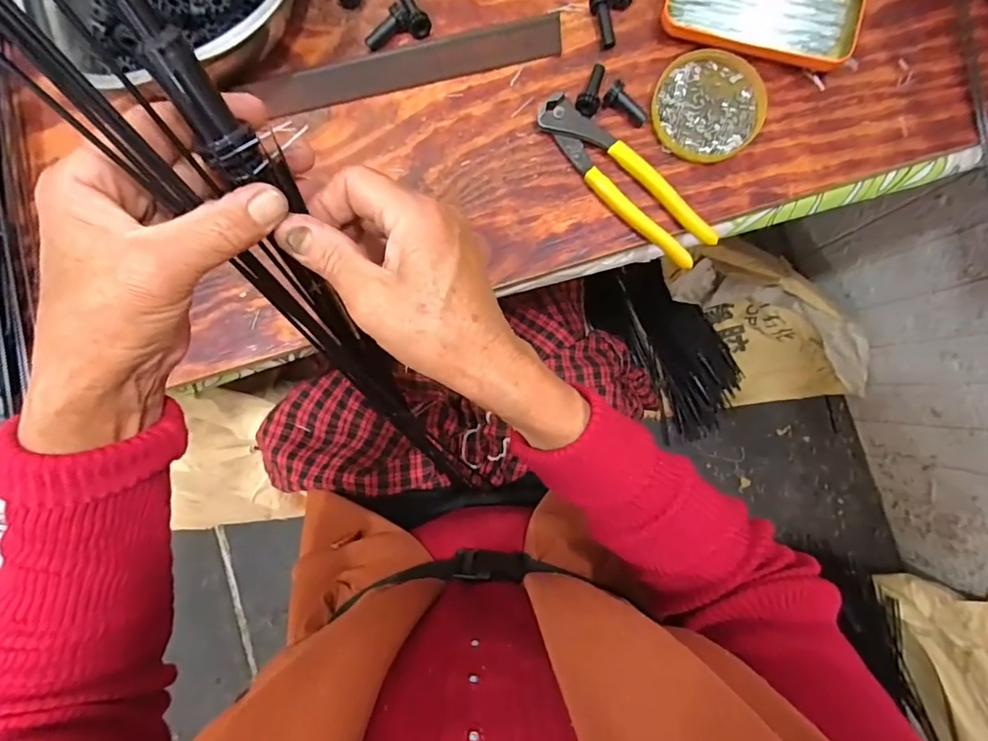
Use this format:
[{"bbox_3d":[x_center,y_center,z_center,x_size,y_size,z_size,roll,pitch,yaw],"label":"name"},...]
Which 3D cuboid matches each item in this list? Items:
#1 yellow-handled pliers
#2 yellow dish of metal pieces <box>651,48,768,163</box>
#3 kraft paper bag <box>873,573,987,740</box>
[{"bbox_3d":[0.098,-0.147,0.377,0.037,0.014,0.164,-43,84,-4],"label":"yellow-handled pliers"},{"bbox_3d":[0.165,-0.206,0.384,0.081,0.012,0.084,5,83,2],"label":"yellow dish of metal pieces"},{"bbox_3d":[0.833,0.575,0.879,0.098,0.153,0.393,-9,83,0],"label":"kraft paper bag"}]

